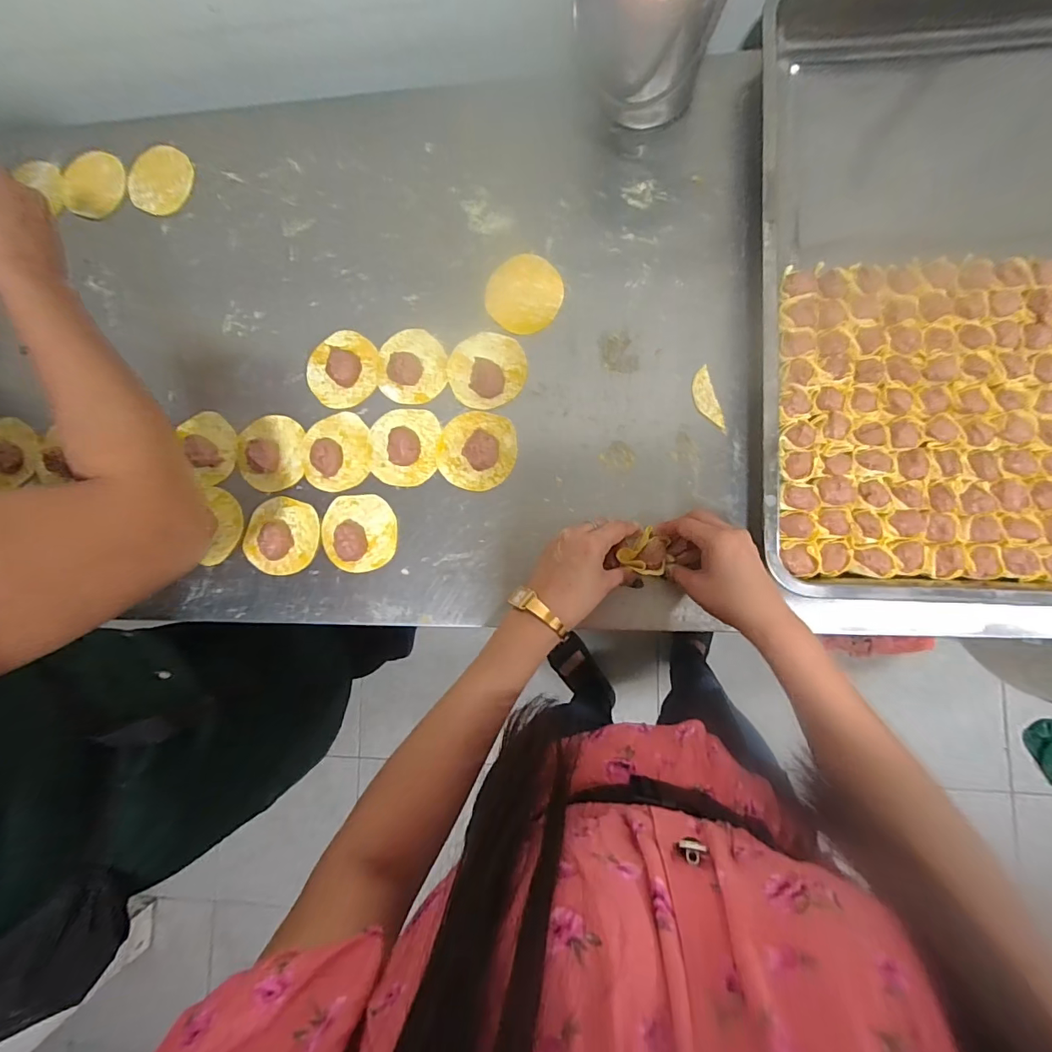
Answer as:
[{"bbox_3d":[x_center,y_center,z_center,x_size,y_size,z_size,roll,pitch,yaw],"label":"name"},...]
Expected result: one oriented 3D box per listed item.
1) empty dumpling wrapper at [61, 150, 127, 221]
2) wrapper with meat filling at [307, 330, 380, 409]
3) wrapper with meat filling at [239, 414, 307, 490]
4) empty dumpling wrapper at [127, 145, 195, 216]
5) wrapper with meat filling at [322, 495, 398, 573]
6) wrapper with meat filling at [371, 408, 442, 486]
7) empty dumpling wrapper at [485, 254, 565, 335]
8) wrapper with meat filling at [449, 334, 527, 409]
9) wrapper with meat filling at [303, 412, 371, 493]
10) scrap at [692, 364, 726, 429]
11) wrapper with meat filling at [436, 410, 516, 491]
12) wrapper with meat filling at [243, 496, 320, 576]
[{"bbox_3d":[-0.526,-0.414,0.580,0.095,0.007,0.081,26,86,11],"label":"empty dumpling wrapper"},{"bbox_3d":[-0.200,-0.172,0.524,0.081,0.009,0.080,0,85,6],"label":"wrapper with meat filling"},{"bbox_3d":[-0.283,-0.080,0.527,0.076,0.010,0.084,0,85,6],"label":"wrapper with meat filling"},{"bbox_3d":[-0.437,-0.413,0.572,0.069,0.004,0.080,33,89,-4],"label":"empty dumpling wrapper"},{"bbox_3d":[-0.177,0.007,0.498,0.077,0.025,0.080,-1,85,6],"label":"wrapper with meat filling"},{"bbox_3d":[-0.130,-0.085,0.500,0.073,0.025,0.081,5,86,6],"label":"wrapper with meat filling"},{"bbox_3d":[-0.002,-0.246,0.507,0.080,0.004,0.082,0,85,6],"label":"empty dumpling wrapper"},{"bbox_3d":[-0.041,-0.166,0.496,0.080,0.024,0.080,0,85,6],"label":"wrapper with meat filling"},{"bbox_3d":[-0.205,-0.080,0.509,0.074,0.026,0.083,-2,85,6],"label":"wrapper with meat filling"},{"bbox_3d":[0.182,-0.128,0.482,0.021,0.004,0.064,-18,84,4],"label":"scrap"},{"bbox_3d":[-0.052,-0.079,0.494,0.081,0.021,0.080,0,85,6],"label":"wrapper with meat filling"},{"bbox_3d":[-0.265,0.011,0.512,0.079,0.017,0.080,0,85,6],"label":"wrapper with meat filling"}]

